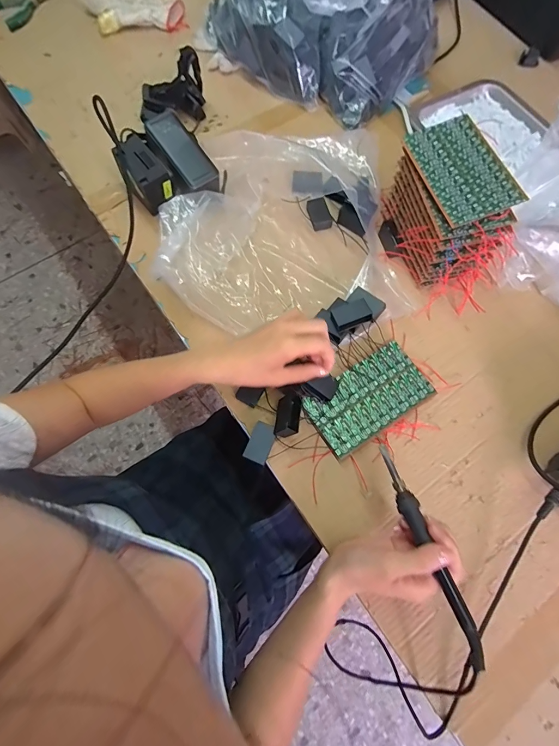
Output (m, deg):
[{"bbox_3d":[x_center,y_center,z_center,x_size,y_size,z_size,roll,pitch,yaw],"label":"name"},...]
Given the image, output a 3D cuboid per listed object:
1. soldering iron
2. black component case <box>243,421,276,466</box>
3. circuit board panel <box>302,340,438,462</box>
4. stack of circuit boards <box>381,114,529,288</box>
[{"bbox_3d":[0.140,0.160,0.338,0.018,0.016,0.196,-16,57,-6],"label":"soldering iron"},{"bbox_3d":[-0.023,0.088,0.440,0.028,0.020,0.048,21,73,6],"label":"black component case"},{"bbox_3d":[0.117,0.033,0.464,0.159,0.015,0.089,-32,75,-10],"label":"circuit board panel"},{"bbox_3d":[0.225,-0.232,0.499,0.119,0.122,0.179,-11,72,-4],"label":"stack of circuit boards"}]

